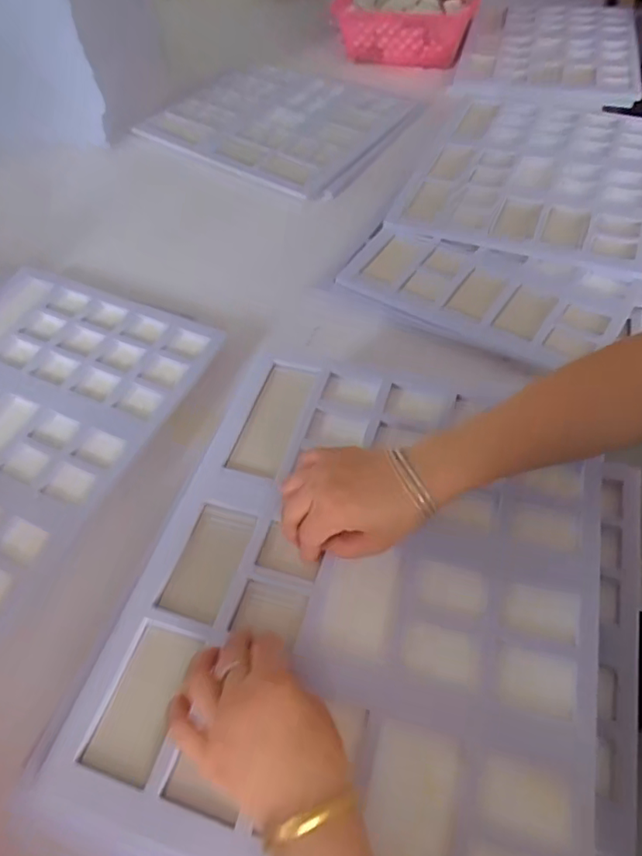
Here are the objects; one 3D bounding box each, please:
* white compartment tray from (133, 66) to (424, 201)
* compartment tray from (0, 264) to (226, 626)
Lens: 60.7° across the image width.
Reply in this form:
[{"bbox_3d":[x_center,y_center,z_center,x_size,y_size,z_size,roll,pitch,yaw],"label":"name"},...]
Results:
[{"bbox_3d":[-0.081,-0.602,1.064,0.459,0.047,0.377,27,60,21],"label":"white compartment tray"},{"bbox_3d":[-0.382,-0.027,0.655,0.387,0.014,0.417,16,57,14],"label":"compartment tray"}]

